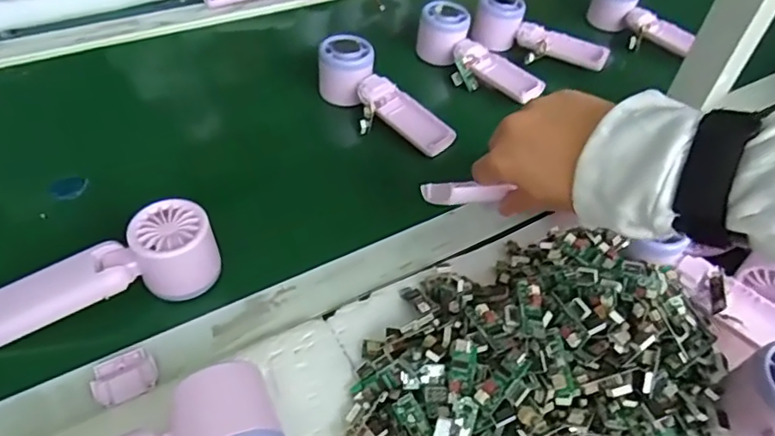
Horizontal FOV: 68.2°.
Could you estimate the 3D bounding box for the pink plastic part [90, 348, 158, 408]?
[{"bbox_3d":[-0.170,0.102,0.371,0.037,0.009,0.034,-17,51,-22],"label":"pink plastic part"}]

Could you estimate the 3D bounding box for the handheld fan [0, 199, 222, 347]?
[{"bbox_3d":[-0.204,0.043,0.412,0.163,0.054,0.049,-22,52,-9],"label":"handheld fan"}]

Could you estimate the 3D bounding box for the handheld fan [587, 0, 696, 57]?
[{"bbox_3d":[0.323,-0.263,0.748,0.055,0.060,0.134,-28,56,-29],"label":"handheld fan"}]

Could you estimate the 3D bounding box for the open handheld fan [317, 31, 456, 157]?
[{"bbox_3d":[-0.009,-0.116,0.585,0.163,0.048,0.068,41,54,11],"label":"open handheld fan"}]

